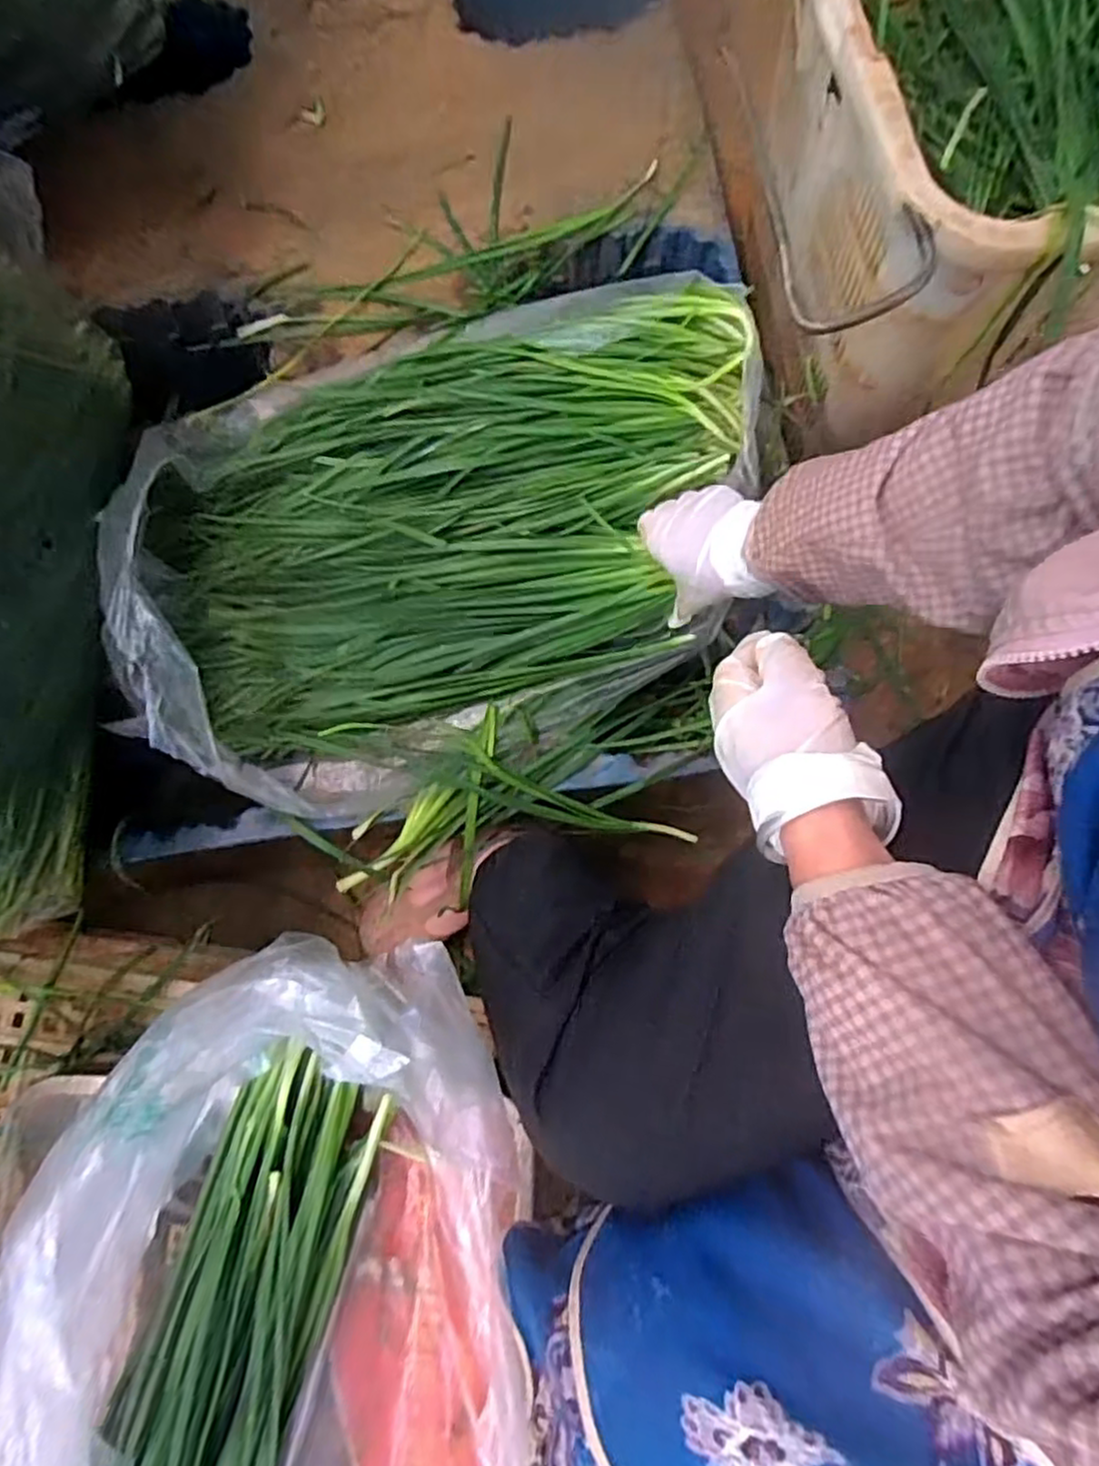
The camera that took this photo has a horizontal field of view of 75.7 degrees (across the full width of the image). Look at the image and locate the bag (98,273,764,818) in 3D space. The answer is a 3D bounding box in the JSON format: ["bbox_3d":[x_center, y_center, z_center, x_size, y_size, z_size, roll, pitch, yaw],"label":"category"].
[{"bbox_3d":[-0.086,-0.177,0.576,0.506,0.133,0.383,-22,76,-4],"label":"bag"}]

